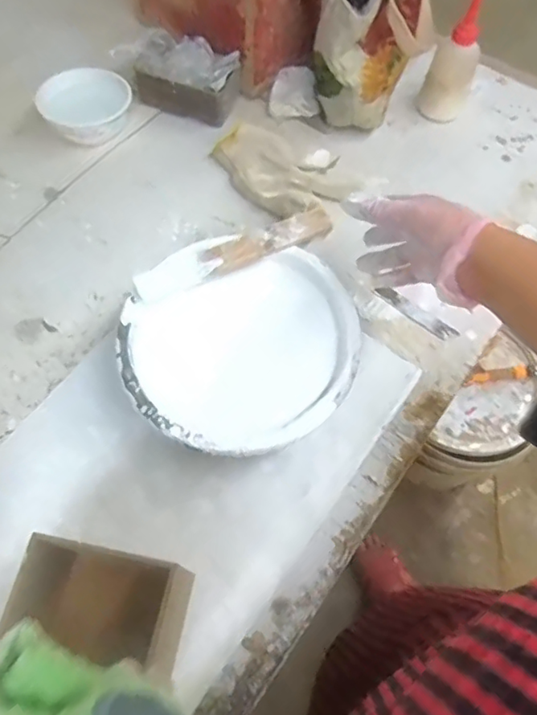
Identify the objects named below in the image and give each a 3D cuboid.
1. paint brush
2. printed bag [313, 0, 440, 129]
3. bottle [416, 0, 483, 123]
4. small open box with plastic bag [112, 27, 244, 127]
[{"bbox_3d":[-0.035,-0.108,0.548,0.197,0.014,0.044,-23,68,-11],"label":"paint brush"},{"bbox_3d":[0.132,-0.421,0.720,0.148,0.169,0.197,14,66,5],"label":"printed bag"},{"bbox_3d":[0.238,-0.379,0.702,0.060,0.163,0.049,19,67,7],"label":"bottle"},{"bbox_3d":[-0.122,-0.370,0.730,0.160,0.073,0.065,14,66,5],"label":"small open box with plastic bag"}]

